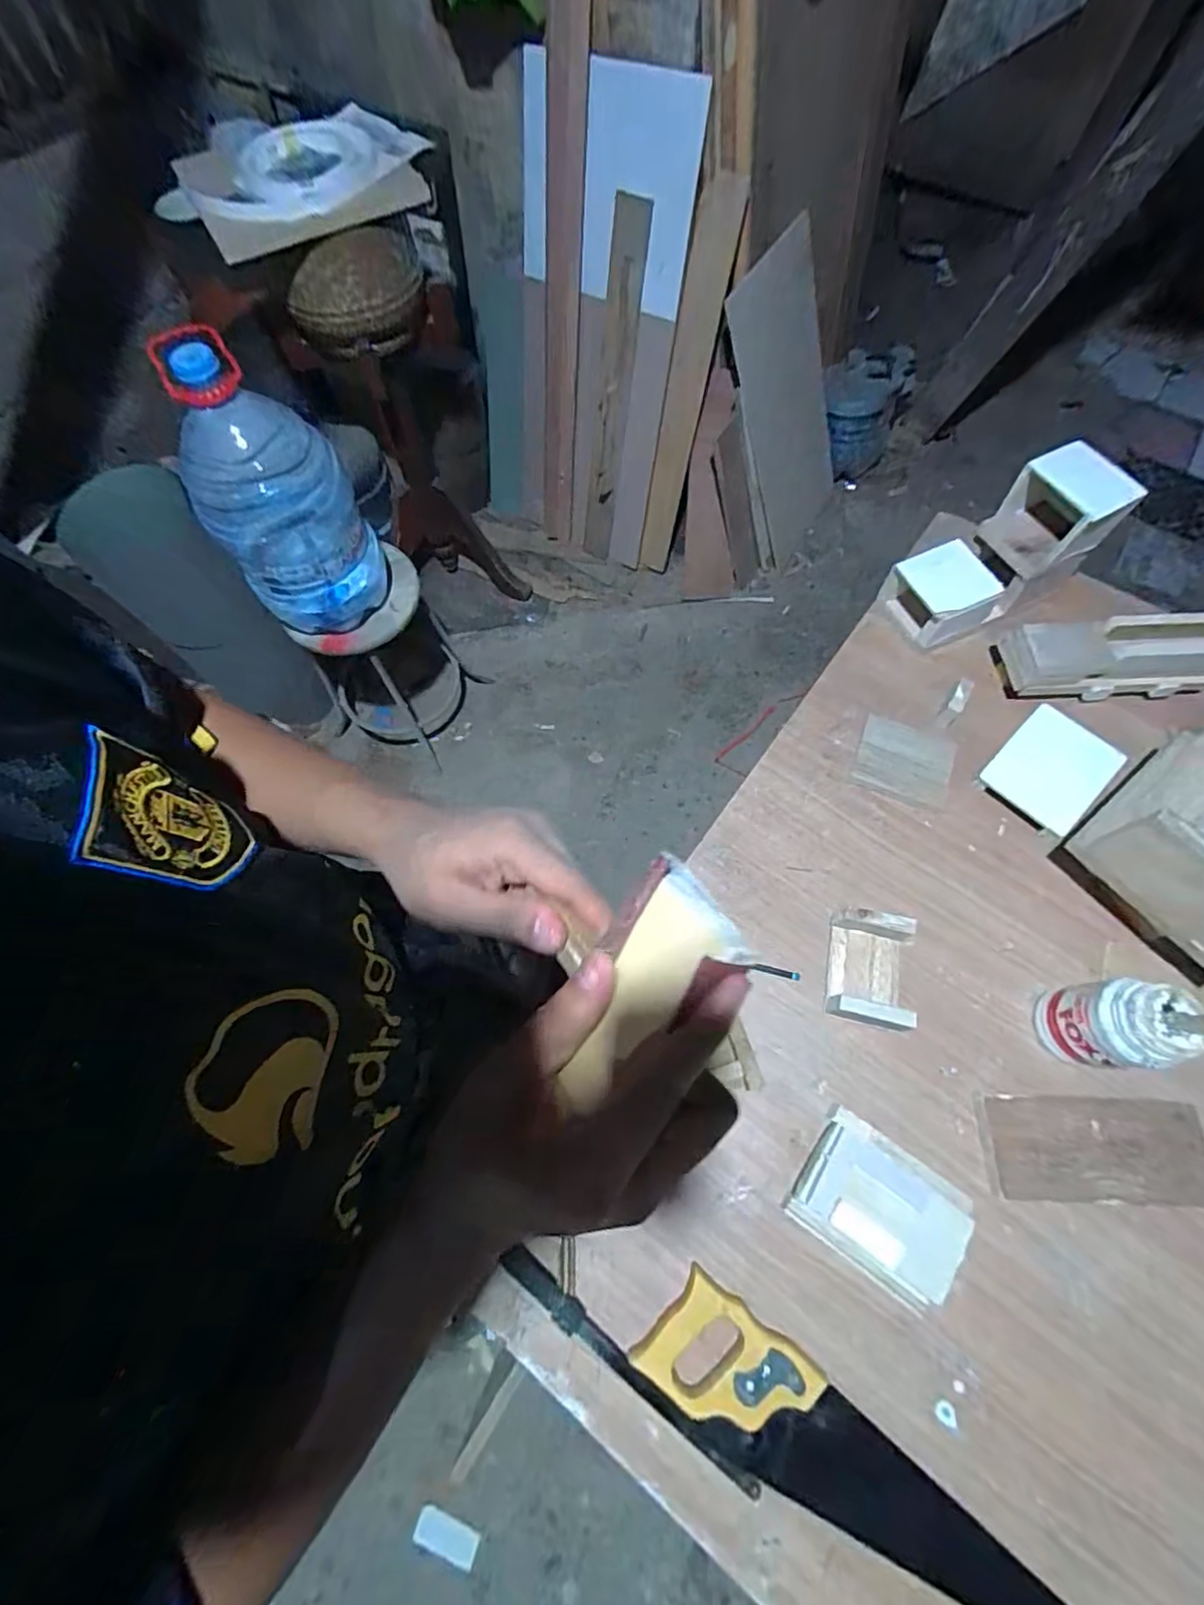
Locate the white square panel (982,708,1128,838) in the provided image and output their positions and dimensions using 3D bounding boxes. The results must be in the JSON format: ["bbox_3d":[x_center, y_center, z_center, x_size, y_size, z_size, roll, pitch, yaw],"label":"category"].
[{"bbox_3d":[0.558,-0.043,0.738,0.139,0.016,0.116,-42,73,-14],"label":"white square panel"}]

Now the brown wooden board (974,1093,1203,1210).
[{"bbox_3d":[0.489,0.344,0.589,0.209,0.019,0.091,1,68,3],"label":"brown wooden board"}]

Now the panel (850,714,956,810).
[{"bbox_3d":[0.386,-0.054,0.762,0.110,0.017,0.108,21,70,10],"label":"panel"}]

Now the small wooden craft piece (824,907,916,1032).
[{"bbox_3d":[0.297,0.182,0.655,0.085,0.054,0.121,14,69,8],"label":"small wooden craft piece"}]

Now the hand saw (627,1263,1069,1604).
[{"bbox_3d":[0.216,0.580,0.500,0.400,0.029,0.096,34,73,15],"label":"hand saw"}]

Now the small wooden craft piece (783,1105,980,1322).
[{"bbox_3d":[0.267,0.385,0.569,0.147,0.049,0.115,31,72,14],"label":"small wooden craft piece"}]

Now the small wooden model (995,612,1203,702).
[{"bbox_3d":[0.678,-0.192,0.775,0.304,0.065,0.087,-2,68,1],"label":"small wooden model"}]

